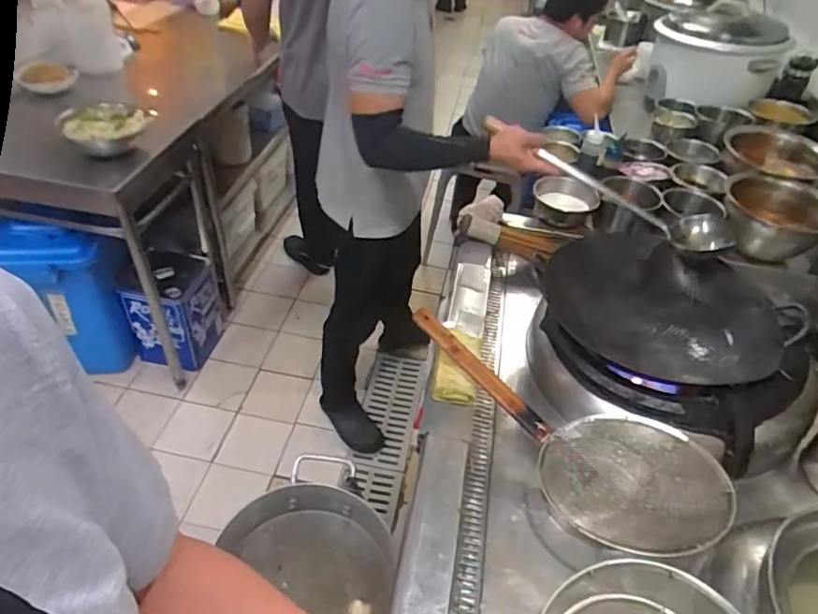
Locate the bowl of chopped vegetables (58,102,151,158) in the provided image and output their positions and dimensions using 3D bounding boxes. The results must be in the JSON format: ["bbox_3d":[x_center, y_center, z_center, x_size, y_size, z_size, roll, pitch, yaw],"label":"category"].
[{"bbox_3d":[-0.809,-0.482,1.468,0.209,0.107,0.183,-21,48,-26],"label":"bowl of chopped vegetables"}]

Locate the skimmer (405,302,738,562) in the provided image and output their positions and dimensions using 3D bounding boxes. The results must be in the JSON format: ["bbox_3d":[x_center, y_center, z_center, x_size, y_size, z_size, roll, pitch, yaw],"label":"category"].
[{"bbox_3d":[0.252,0.196,0.957,0.258,0.118,0.571,-30,52,-32],"label":"skimmer"}]

